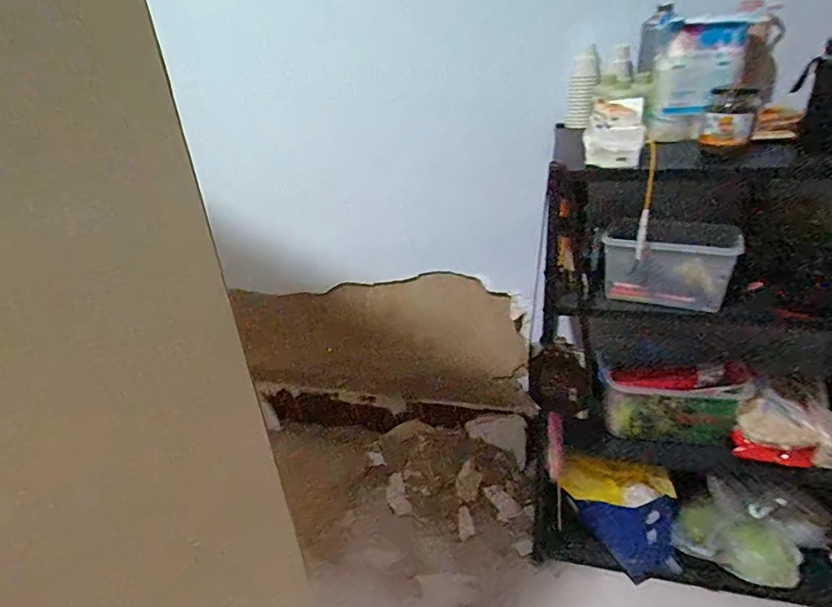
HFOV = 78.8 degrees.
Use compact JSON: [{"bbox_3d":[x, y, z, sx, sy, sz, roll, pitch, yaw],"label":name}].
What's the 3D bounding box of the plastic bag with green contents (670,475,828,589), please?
[{"bbox_3d":[0.811,0.558,1.227,0.336,0.258,0.076,3,31,13],"label":"plastic bag with green contents"}]

